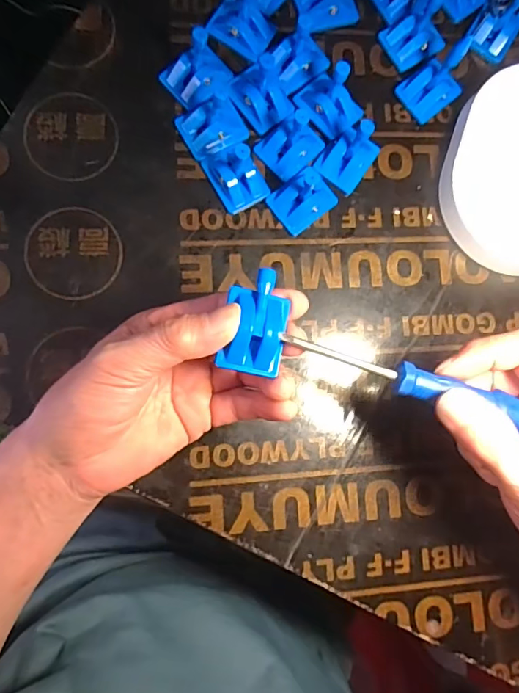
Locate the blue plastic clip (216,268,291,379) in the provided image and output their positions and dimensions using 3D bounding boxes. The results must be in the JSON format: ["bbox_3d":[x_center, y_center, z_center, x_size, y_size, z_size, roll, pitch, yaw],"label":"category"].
[{"bbox_3d":[-0.001,-0.014,0.260,0.031,0.013,0.054,8,83,-6],"label":"blue plastic clip"}]

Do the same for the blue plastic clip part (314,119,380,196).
[{"bbox_3d":[0.067,-0.142,0.361,0.033,0.016,0.051,36,80,-2],"label":"blue plastic clip part"}]

